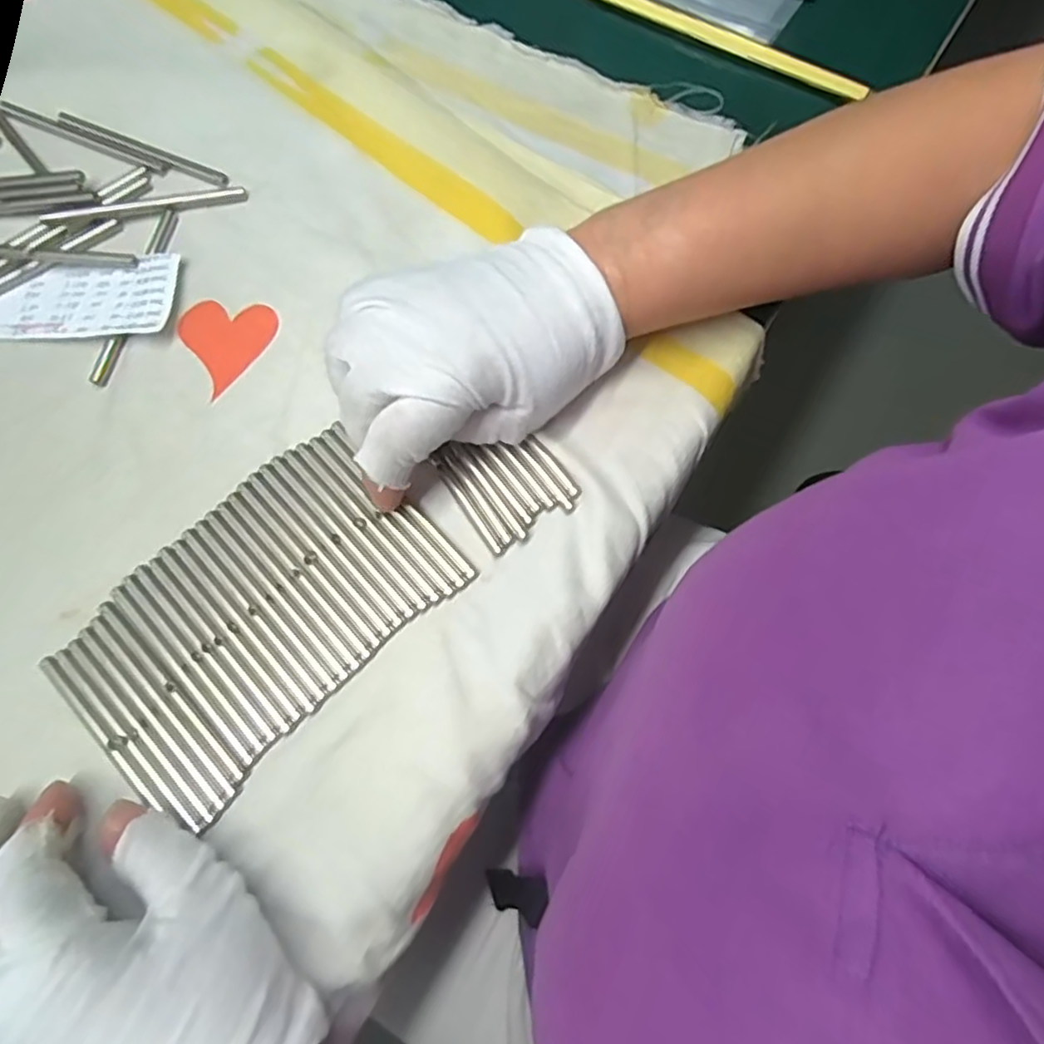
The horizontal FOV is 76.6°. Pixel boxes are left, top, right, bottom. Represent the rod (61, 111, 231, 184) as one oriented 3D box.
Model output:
[{"bbox_3d":[-0.189,-0.186,0.327,0.092,0.004,0.007,22,76,4],"label":"rod"}]

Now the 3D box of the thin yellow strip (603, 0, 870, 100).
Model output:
[{"bbox_3d":[0.101,-0.265,0.356,0.171,0.008,0.013,28,77,6],"label":"thin yellow strip"}]

